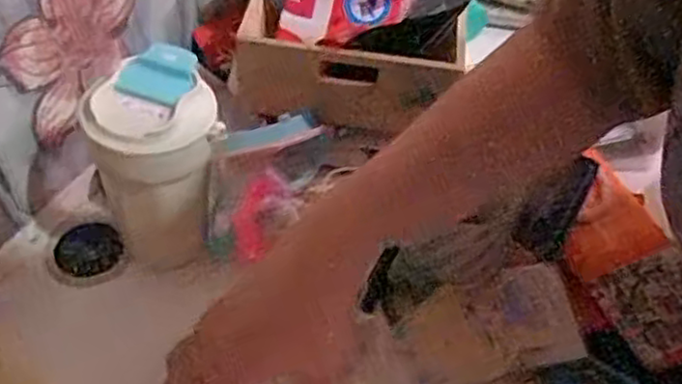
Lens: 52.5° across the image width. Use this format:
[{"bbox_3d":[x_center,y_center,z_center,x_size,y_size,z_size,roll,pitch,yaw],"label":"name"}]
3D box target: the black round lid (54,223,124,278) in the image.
[{"bbox_3d":[-0.203,0.046,0.557,0.049,0.008,0.046,3,48,-3],"label":"black round lid"}]

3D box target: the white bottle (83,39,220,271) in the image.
[{"bbox_3d":[-0.127,-0.007,0.506,0.089,0.159,0.099,-22,54,-23],"label":"white bottle"}]

